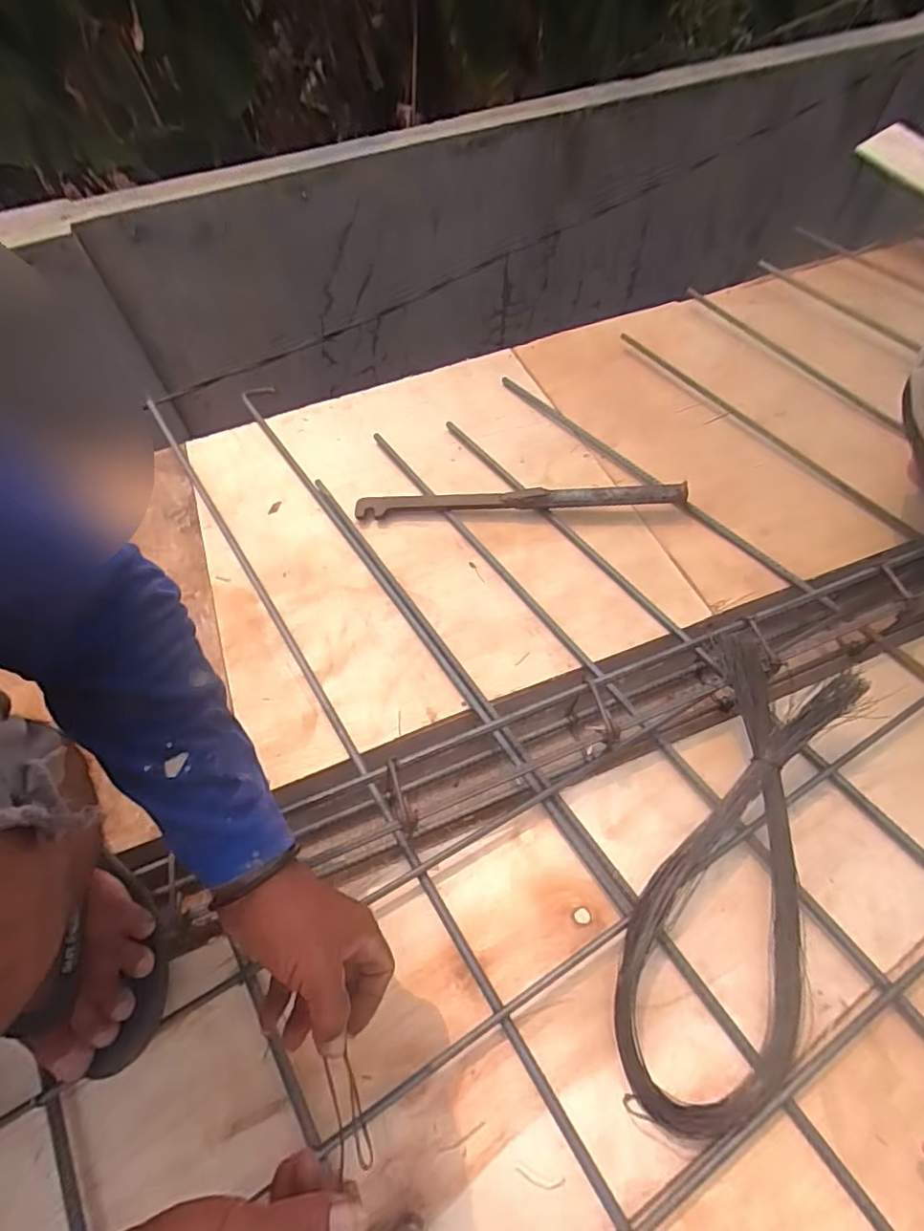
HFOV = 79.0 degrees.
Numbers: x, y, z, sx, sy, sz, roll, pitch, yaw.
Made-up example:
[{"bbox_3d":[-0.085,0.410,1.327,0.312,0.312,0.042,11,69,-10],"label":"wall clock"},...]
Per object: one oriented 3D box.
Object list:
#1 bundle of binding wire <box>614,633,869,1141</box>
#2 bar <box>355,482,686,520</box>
[{"bbox_3d":[0.247,0.212,0.493,0.136,0.080,0.407,22,63,17],"label":"bundle of binding wire"},{"bbox_3d":[0.072,-0.150,0.739,0.423,0.034,0.029,0,59,5],"label":"bar"}]

